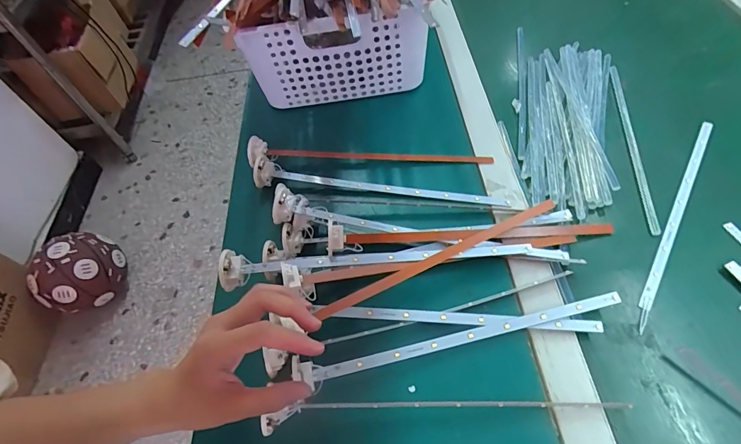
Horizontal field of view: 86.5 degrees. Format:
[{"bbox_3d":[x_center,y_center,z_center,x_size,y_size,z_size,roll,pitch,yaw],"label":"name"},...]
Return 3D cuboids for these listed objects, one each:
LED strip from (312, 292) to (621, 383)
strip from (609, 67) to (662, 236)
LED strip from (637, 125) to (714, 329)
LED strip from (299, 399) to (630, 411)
[{"bbox_3d":[0.085,0.101,0.347,0.271,0.011,0.011,-14,56,-2],"label":"LED strip"},{"bbox_3d":[0.311,-0.099,0.467,0.016,0.005,0.261,5,58,10],"label":"strip"},{"bbox_3d":[0.324,-0.012,0.414,0.010,0.004,0.298,29,64,20],"label":"LED strip"},{"bbox_3d":[0.073,0.150,0.322,0.257,0.014,0.007,-3,57,5],"label":"LED strip"}]

